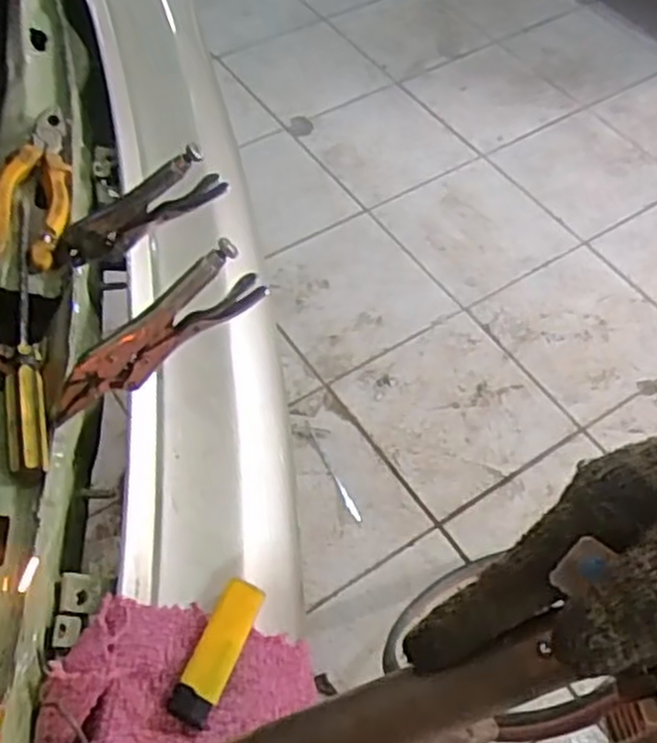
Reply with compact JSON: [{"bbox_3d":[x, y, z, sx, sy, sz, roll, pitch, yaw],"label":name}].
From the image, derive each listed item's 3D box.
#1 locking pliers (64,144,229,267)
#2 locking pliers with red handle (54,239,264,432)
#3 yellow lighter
[{"bbox_3d":[-0.126,-0.103,0.513,0.124,0.040,0.011,-26,52,22],"label":"locking pliers"},{"bbox_3d":[-0.102,-0.016,0.437,0.144,0.034,0.019,-35,57,13],"label":"locking pliers with red handle"},{"bbox_3d":[-0.061,0.152,0.426,0.025,0.011,0.079,17,56,10],"label":"yellow lighter"}]

